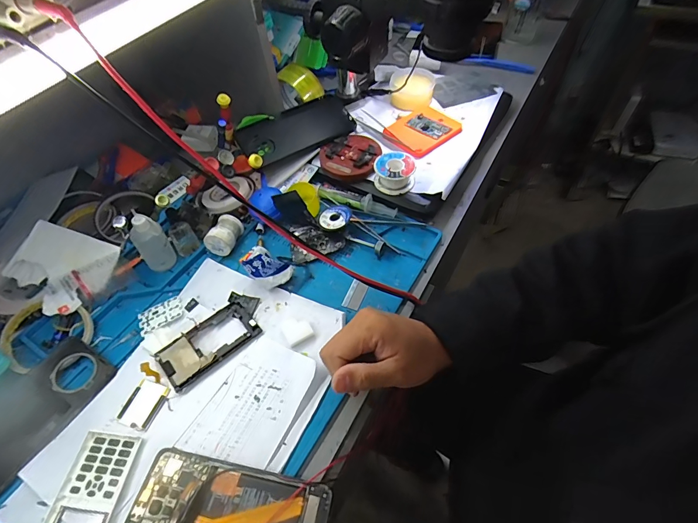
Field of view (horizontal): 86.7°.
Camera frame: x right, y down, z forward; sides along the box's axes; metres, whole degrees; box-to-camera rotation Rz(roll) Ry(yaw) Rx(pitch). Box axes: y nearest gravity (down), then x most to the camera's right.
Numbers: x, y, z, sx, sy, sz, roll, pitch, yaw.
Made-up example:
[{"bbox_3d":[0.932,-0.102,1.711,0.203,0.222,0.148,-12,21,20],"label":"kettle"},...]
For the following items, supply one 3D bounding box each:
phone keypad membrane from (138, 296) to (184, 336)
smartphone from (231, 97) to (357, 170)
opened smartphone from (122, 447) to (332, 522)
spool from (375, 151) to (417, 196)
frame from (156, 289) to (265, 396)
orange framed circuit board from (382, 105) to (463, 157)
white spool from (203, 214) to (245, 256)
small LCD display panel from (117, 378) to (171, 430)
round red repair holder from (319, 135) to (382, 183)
[{"bbox_3d":[-0.218,0.062,0.428,0.049,0.006,0.036,-29,56,-16],"label":"phone keypad membrane"},{"bbox_3d":[-0.077,-0.197,0.560,0.175,0.017,0.081,-24,76,-13],"label":"smartphone"},{"bbox_3d":[-0.101,0.207,0.298,0.163,0.010,0.078,4,54,11],"label":"opened smartphone"},{"bbox_3d":[0.063,-0.123,0.508,0.054,0.033,0.054,-2,53,3],"label":"spool"},{"bbox_3d":[-0.148,0.081,0.405,0.117,0.012,0.058,-36,59,-21],"label":"frame"},{"bbox_3d":[0.111,-0.206,0.577,0.112,0.016,0.085,-38,59,-21],"label":"orange framed circuit board"},{"bbox_3d":[-0.162,-0.037,0.475,0.037,0.032,0.046,2,53,6],"label":"white spool"},{"bbox_3d":[-0.205,0.142,0.370,0.035,0.004,0.043,14,56,15],"label":"small LCD display panel"},{"bbox_3d":[0.001,-0.152,0.533,0.085,0.018,0.087,-2,53,3],"label":"round red repair holder"}]

